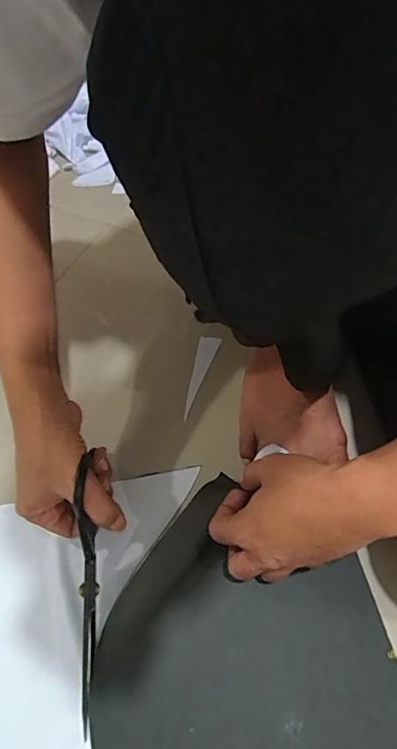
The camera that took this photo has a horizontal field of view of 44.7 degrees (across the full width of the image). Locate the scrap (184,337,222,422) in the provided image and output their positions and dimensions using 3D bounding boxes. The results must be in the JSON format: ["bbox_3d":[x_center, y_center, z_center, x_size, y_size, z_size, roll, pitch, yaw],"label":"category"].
[{"bbox_3d":[-0.003,-0.001,0.562,0.024,0.004,0.113,17,57,12],"label":"scrap"}]

